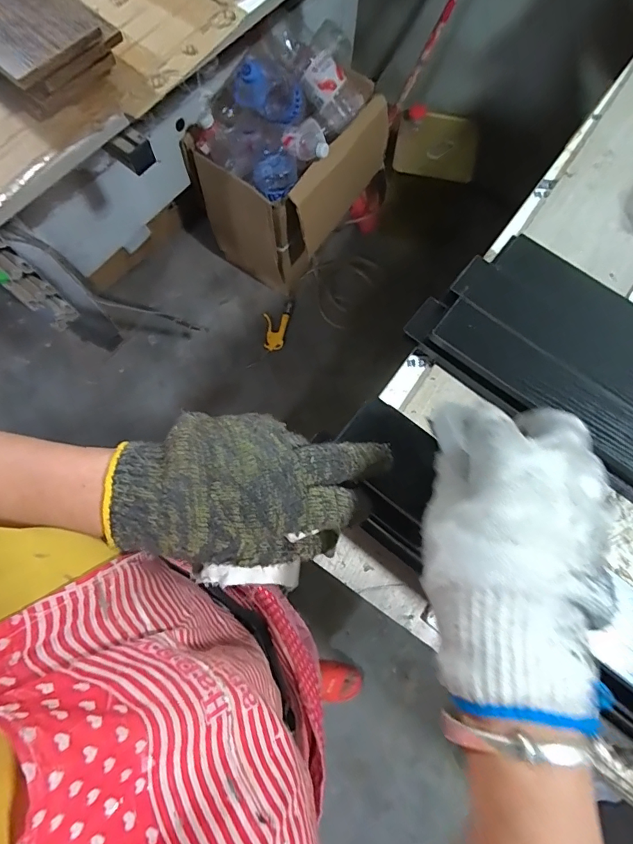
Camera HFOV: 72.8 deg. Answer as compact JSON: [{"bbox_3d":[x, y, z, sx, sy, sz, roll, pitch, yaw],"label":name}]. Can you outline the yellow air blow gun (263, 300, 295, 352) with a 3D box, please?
[{"bbox_3d":[-0.140,-0.340,1.463,0.087,0.019,0.205,12,75,2],"label":"yellow air blow gun"}]

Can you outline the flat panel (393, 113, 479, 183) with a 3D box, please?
[{"bbox_3d":[0.375,-0.857,1.340,0.251,0.160,0.024,17,36,14],"label":"flat panel"}]

